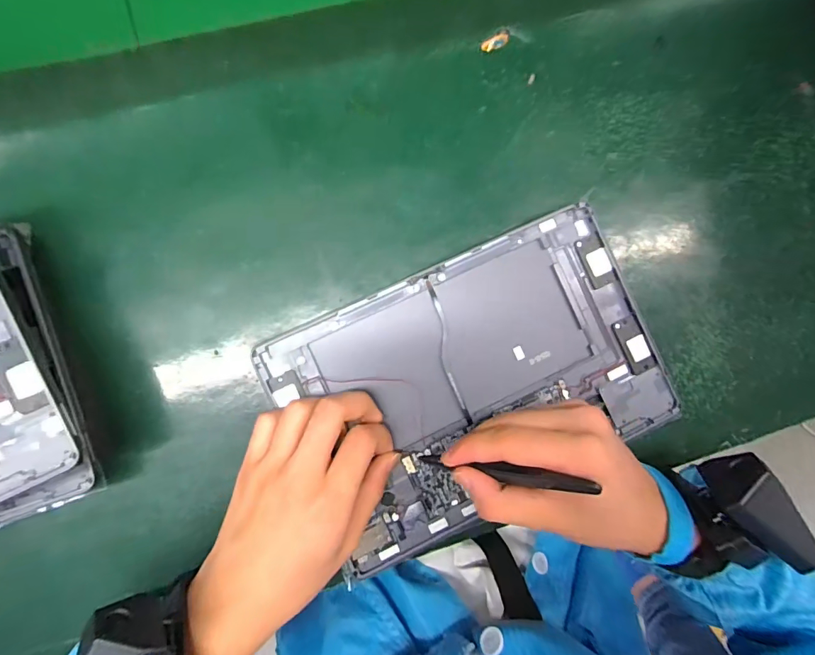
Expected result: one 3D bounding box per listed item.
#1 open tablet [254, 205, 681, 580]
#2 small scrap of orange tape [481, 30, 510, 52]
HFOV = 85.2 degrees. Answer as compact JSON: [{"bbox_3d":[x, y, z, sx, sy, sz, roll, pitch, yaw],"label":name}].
[{"bbox_3d":[0.049,0.037,0.304,0.249,0.017,0.163,-25,86,-7],"label":"open tablet"},{"bbox_3d":[0.065,-0.210,0.326,0.023,0.004,0.010,-34,87,-8],"label":"small scrap of orange tape"}]

